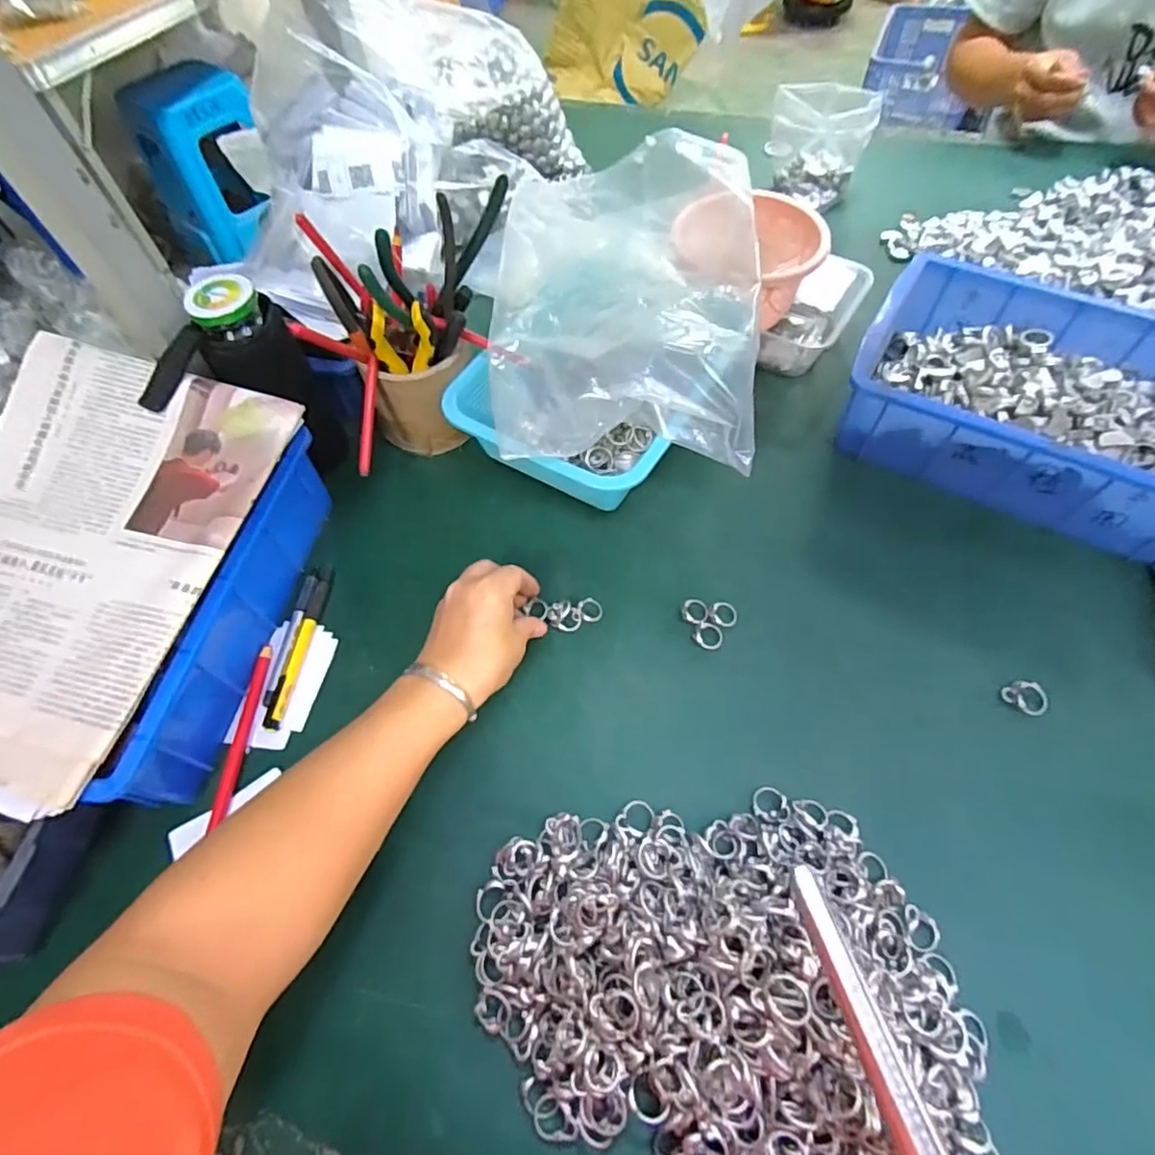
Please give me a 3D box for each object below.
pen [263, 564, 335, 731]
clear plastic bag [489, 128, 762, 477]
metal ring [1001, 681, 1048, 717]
[{"bbox_3d":[-0.215,0.050,0.461,0.013,0.009,0.137,3,59,6],"label":"pen"},{"bbox_3d":[0.037,-0.239,0.499,0.215,0.085,0.314,1,59,5],"label":"clear plastic bag"},{"bbox_3d":[0.321,0.086,0.420,0.028,0.004,0.024,5,78,11],"label":"metal ring"}]

